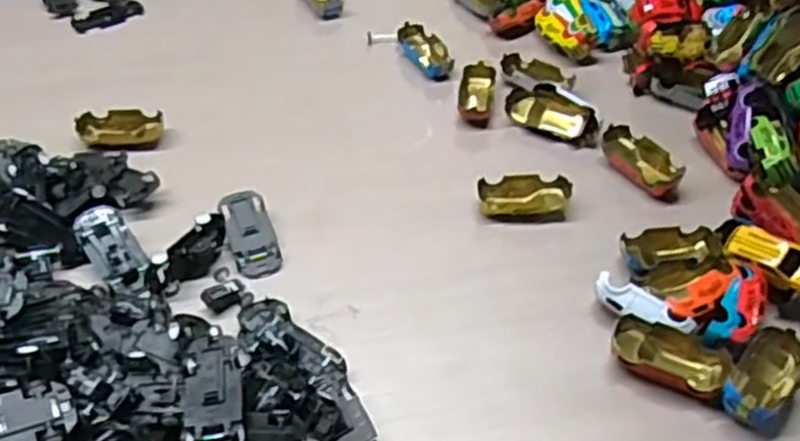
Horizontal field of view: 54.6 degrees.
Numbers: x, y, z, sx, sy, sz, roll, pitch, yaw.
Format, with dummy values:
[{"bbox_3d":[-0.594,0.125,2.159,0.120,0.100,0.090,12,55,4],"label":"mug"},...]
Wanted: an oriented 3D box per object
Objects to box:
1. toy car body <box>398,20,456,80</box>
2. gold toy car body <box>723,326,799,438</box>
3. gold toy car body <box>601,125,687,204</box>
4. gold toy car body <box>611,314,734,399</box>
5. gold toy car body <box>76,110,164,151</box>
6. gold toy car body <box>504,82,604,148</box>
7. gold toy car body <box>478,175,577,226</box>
[{"bbox_3d":[0.023,-0.146,0.662,0.029,0.018,0.056,-18,48,-18],"label":"toy car body"},{"bbox_3d":[0.207,0.088,0.436,0.034,0.023,0.069,30,52,25],"label":"gold toy car body"},{"bbox_3d":[0.177,-0.042,0.566,0.032,0.018,0.070,-26,51,-24],"label":"gold toy car body"},{"bbox_3d":[0.155,0.079,0.448,0.064,0.020,0.032,19,48,17],"label":"gold toy car body"},{"bbox_3d":[-0.212,-0.070,0.589,0.060,0.017,0.033,-2,45,-3],"label":"gold toy car body"},{"bbox_3d":[0.120,-0.081,0.597,0.077,0.029,0.027,29,52,25],"label":"gold toy car body"},{"bbox_3d":[0.088,-0.016,0.545,0.064,0.018,0.032,-1,45,-2],"label":"gold toy car body"}]

